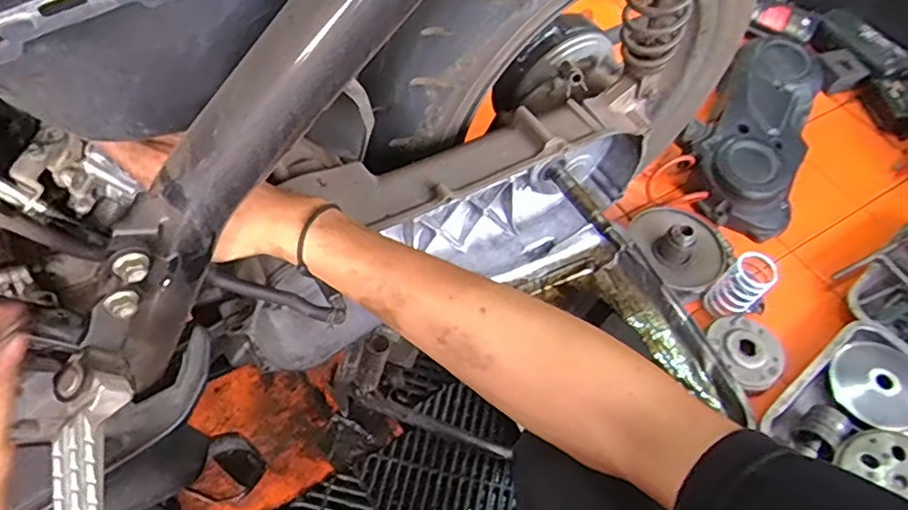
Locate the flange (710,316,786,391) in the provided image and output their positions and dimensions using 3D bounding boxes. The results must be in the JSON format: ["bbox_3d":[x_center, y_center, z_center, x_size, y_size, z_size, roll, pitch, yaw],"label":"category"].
[{"bbox_3d":[0.435,0.139,0.876,0.105,0.016,0.109,2,56,-3],"label":"flange"}]

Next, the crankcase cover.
[{"bbox_3d":[0.567,-0.248,1.095,0.187,0.111,0.424,24,57,11],"label":"crankcase cover"}]

